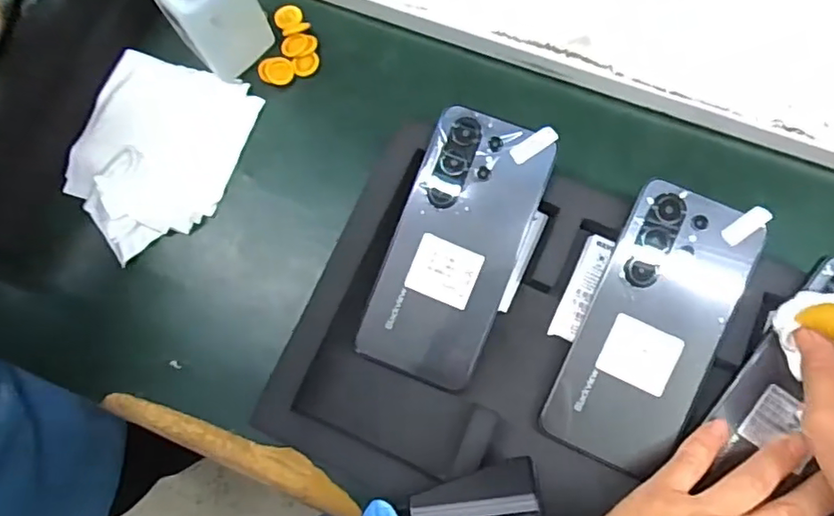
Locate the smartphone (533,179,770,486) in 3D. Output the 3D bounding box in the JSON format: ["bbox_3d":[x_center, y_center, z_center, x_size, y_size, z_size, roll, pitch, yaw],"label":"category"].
[{"bbox_3d":[0.143,0.041,0.347,0.080,0.007,0.167,23,89,8],"label":"smartphone"}]

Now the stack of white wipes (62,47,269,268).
[{"bbox_3d":[-0.185,-0.075,0.407,0.108,0.028,0.140,22,80,6],"label":"stack of white wipes"}]

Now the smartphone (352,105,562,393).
[{"bbox_3d":[0.025,-0.008,0.364,0.079,0.007,0.167,20,87,4],"label":"smartphone"}]

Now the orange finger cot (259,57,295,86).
[{"bbox_3d":[-0.103,-0.137,0.428,0.025,0.007,0.021,21,80,6],"label":"orange finger cot"}]

